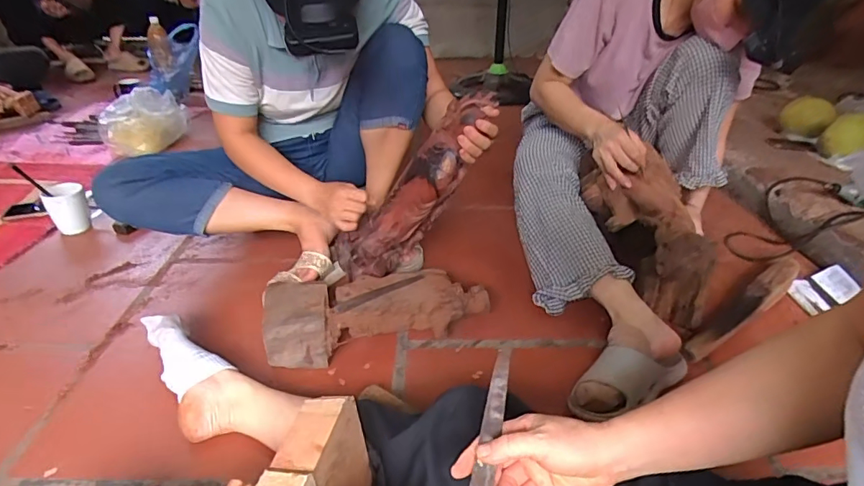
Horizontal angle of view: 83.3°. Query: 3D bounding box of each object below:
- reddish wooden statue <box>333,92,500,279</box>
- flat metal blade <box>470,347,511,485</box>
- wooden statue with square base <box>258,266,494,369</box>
[{"bbox_3d":[-0.028,-0.086,0.893,0.118,0.425,0.115,29,25,-21],"label":"reddish wooden statue"},{"bbox_3d":[0.057,0.166,0.450,0.019,0.006,0.141,15,60,4],"label":"flat metal blade"},{"bbox_3d":[-0.087,0.120,0.845,0.377,0.102,0.130,-7,32,-11],"label":"wooden statue with square base"}]

